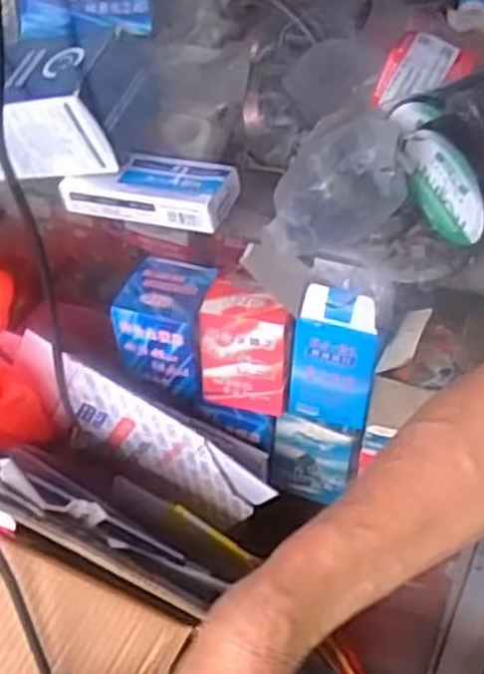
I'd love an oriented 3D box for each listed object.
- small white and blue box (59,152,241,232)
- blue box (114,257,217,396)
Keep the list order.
[{"bbox_3d":[-0.056,-0.094,0.500,0.105,0.020,0.047,15,47,17],"label":"small white and blue box"},{"bbox_3d":[-0.052,-0.010,0.592,0.067,0.073,0.064,14,46,16],"label":"blue box"}]

